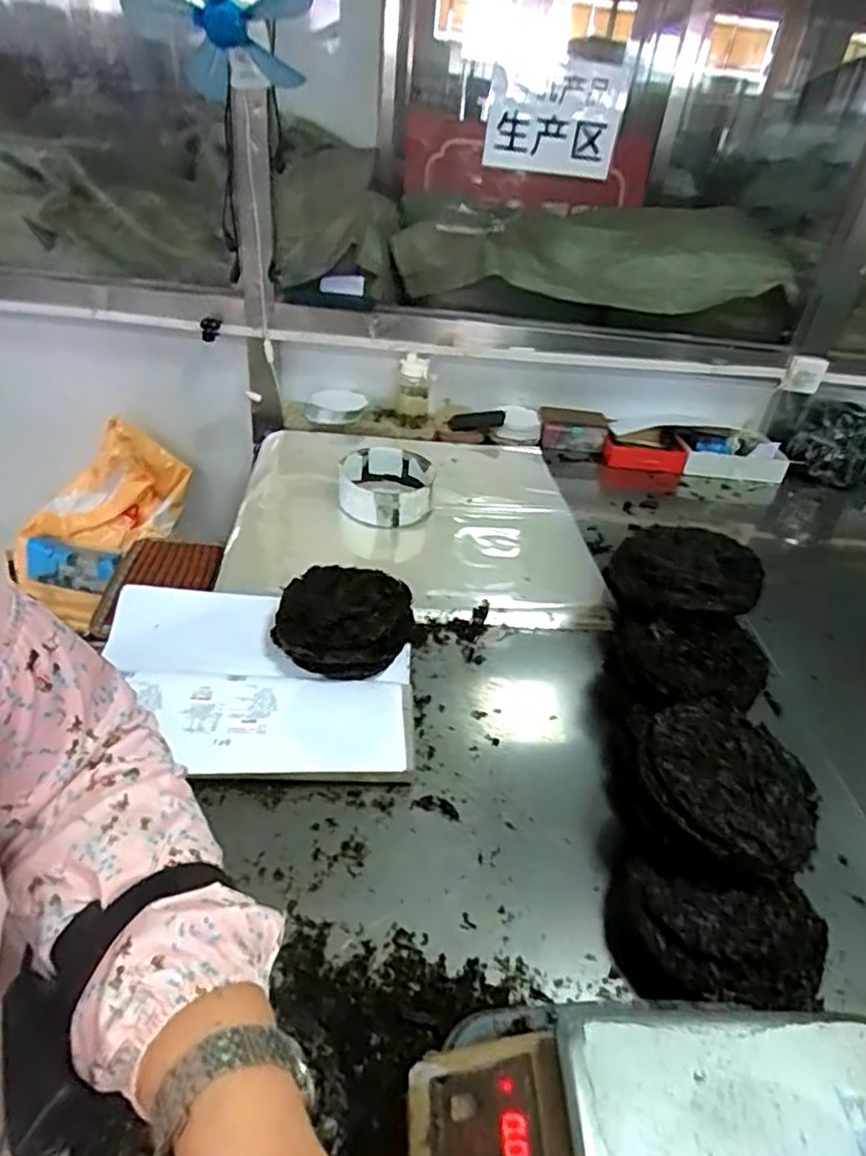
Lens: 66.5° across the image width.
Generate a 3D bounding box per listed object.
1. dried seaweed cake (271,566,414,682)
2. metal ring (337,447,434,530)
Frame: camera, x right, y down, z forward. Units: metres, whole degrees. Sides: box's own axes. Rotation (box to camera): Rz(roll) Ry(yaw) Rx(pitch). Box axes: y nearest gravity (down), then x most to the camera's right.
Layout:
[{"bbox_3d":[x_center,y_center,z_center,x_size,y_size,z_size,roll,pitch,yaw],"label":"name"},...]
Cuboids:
[{"bbox_3d":[-0.141,0.073,1.050,0.203,0.095,0.200,4,36,-3],"label":"dried seaweed cake"},{"bbox_3d":[-0.105,-0.198,1.465,0.202,0.086,0.207,5,36,-2],"label":"metal ring"}]

